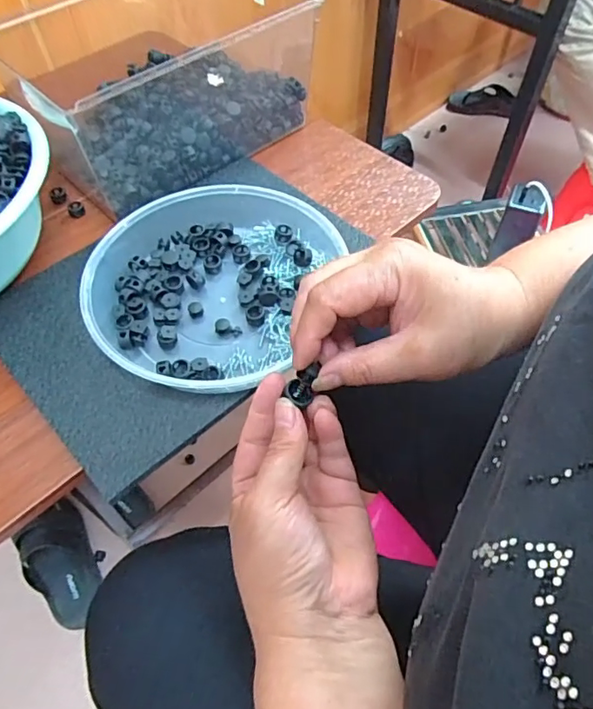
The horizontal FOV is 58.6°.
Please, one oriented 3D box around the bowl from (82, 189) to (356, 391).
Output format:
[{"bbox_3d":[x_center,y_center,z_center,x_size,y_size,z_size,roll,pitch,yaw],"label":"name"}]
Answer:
[{"bbox_3d":[-0.081,-0.064,0.482,0.212,0.045,0.229,0,57,0],"label":"bowl"}]

